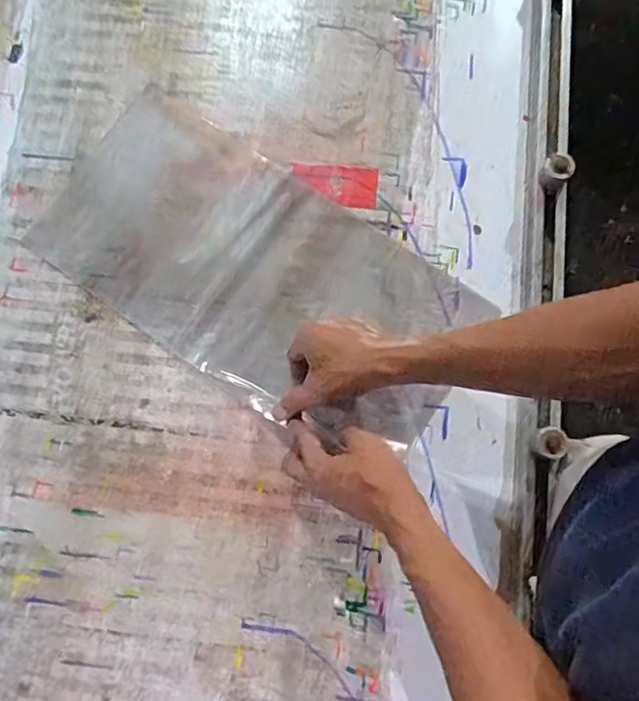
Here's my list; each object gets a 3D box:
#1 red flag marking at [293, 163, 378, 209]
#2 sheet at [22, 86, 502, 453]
[{"bbox_3d":[0.018,-0.195,0.660,0.098,0.004,0.051,6,79,2],"label":"red flag marking"},{"bbox_3d":[-0.072,-0.086,0.635,0.478,0.013,0.245,34,81,6],"label":"sheet"}]

